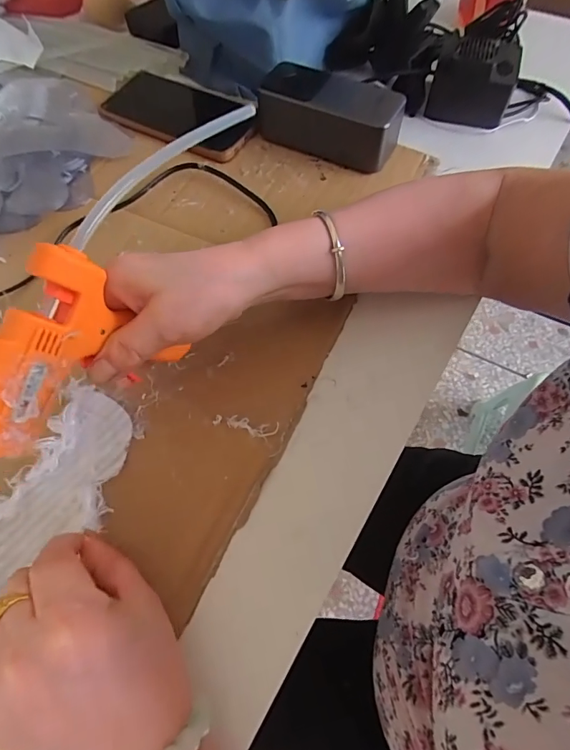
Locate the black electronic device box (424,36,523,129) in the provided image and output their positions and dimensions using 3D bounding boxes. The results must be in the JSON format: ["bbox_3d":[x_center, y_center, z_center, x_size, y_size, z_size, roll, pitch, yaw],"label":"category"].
[{"bbox_3d":[0.187,-0.293,0.431,0.076,0.054,0.051,17,66,10],"label":"black electronic device box"}]

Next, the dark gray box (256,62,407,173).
[{"bbox_3d":[0.042,-0.240,0.409,0.138,0.054,0.065,26,67,14],"label":"dark gray box"}]

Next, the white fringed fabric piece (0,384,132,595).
[{"bbox_3d":[-0.146,0.073,0.275,0.071,0.016,0.132,28,64,13],"label":"white fringed fabric piece"}]

